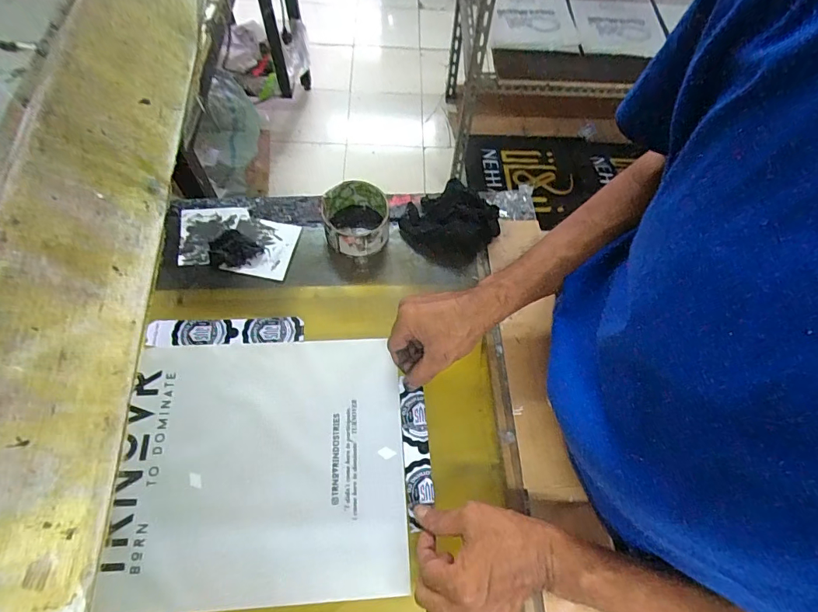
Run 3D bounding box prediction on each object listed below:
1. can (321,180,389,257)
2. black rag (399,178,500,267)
[{"bbox_3d":[-0.065,-0.107,0.542,0.076,0.048,0.078,1,64,-3],"label":"can"},{"bbox_3d":[0.052,-0.108,0.560,0.111,0.036,0.099,-38,72,-19],"label":"black rag"}]

